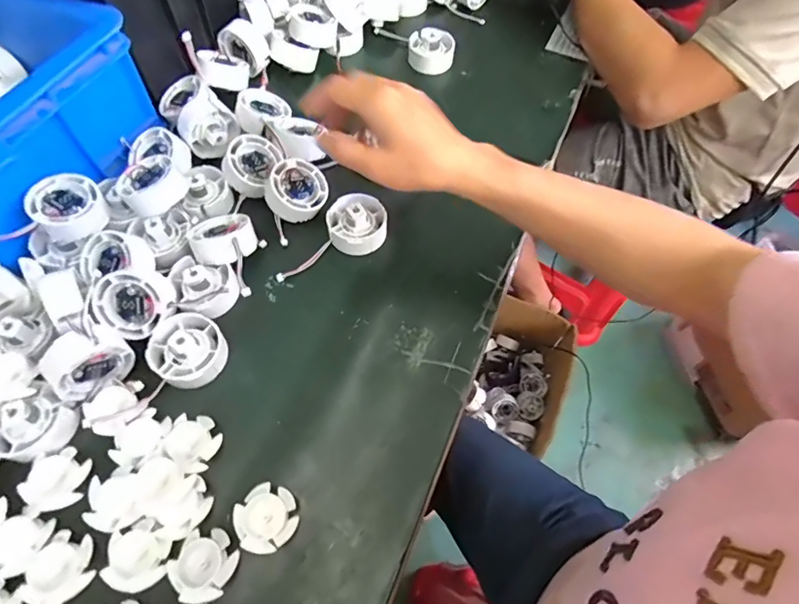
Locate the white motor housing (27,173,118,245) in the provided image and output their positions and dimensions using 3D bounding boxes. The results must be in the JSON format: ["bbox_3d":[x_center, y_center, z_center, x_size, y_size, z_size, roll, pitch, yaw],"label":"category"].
[{"bbox_3d":[-0.278,-0.080,0.388,0.055,0.027,0.053,39,66,17],"label":"white motor housing"}]

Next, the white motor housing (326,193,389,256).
[{"bbox_3d":[-0.039,-0.074,0.426,0.055,0.032,0.051,1,61,-3],"label":"white motor housing"}]

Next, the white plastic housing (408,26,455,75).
[{"bbox_3d":[0.038,-0.306,0.552,0.056,0.033,0.049,10,61,2],"label":"white plastic housing"}]

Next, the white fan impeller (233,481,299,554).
[{"bbox_3d":[-0.090,0.146,0.308,0.040,0.009,0.040,1,61,-3],"label":"white fan impeller"}]

